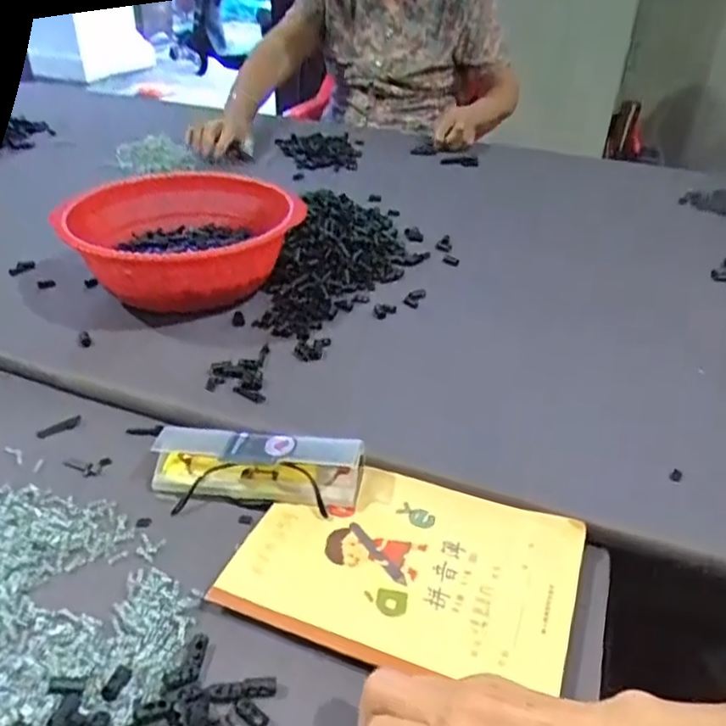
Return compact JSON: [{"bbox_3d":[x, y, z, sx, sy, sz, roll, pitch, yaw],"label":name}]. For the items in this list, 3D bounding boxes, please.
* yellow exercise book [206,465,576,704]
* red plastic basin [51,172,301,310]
[{"bbox_3d":[0.029,0.127,0.416,0.205,0.006,0.141,13,38,17],"label":"yellow exercise book"},{"bbox_3d":[-0.194,-0.120,0.682,0.250,0.093,0.215,-2,35,-3],"label":"red plastic basin"}]

